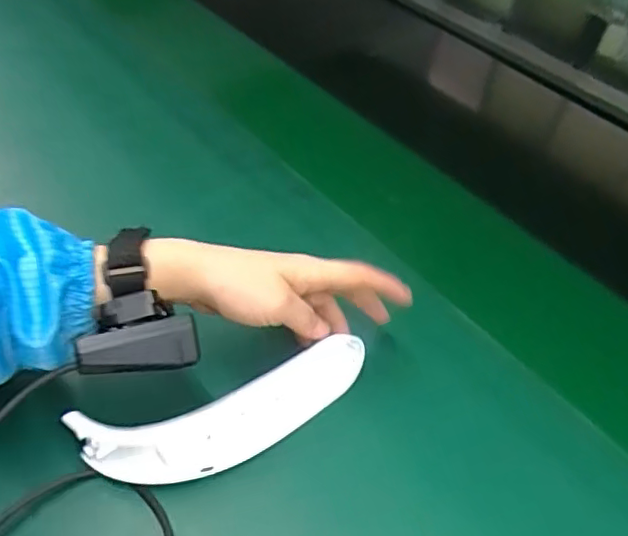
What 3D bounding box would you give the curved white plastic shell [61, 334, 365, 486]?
[{"bbox_3d":[-0.052,0.096,0.385,0.195,0.049,0.050,-17,51,-21],"label":"curved white plastic shell"}]

